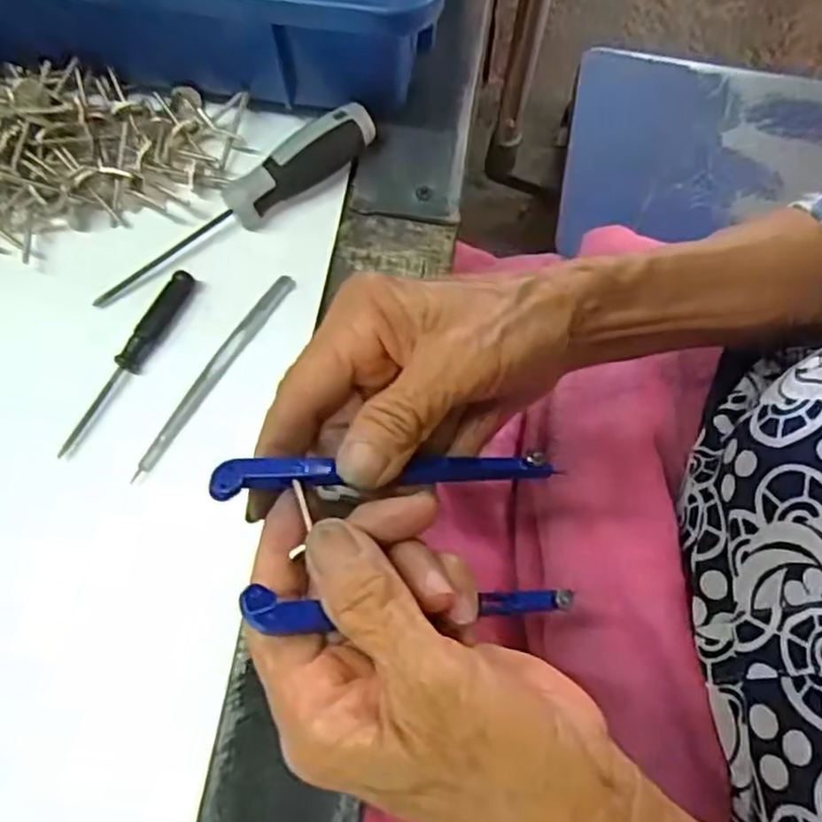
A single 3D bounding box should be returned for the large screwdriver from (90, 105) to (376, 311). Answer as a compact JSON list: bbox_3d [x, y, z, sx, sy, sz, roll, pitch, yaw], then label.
[{"bbox_3d":[-0.077,-0.093,0.308,0.144,0.024,0.018,-35,74,-12],"label":"large screwdriver"}]

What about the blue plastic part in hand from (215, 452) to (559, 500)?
[{"bbox_3d":[-0.005,0.021,0.226,0.118,0.006,0.012,1,68,-26],"label":"blue plastic part in hand"}]

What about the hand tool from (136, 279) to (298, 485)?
[{"bbox_3d":[-0.083,-0.017,0.291,0.008,0.006,0.106,31,72,10],"label":"hand tool"}]

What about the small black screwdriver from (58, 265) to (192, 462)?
[{"bbox_3d":[-0.120,-0.022,0.290,0.012,0.008,0.091,26,72,9],"label":"small black screwdriver"}]

